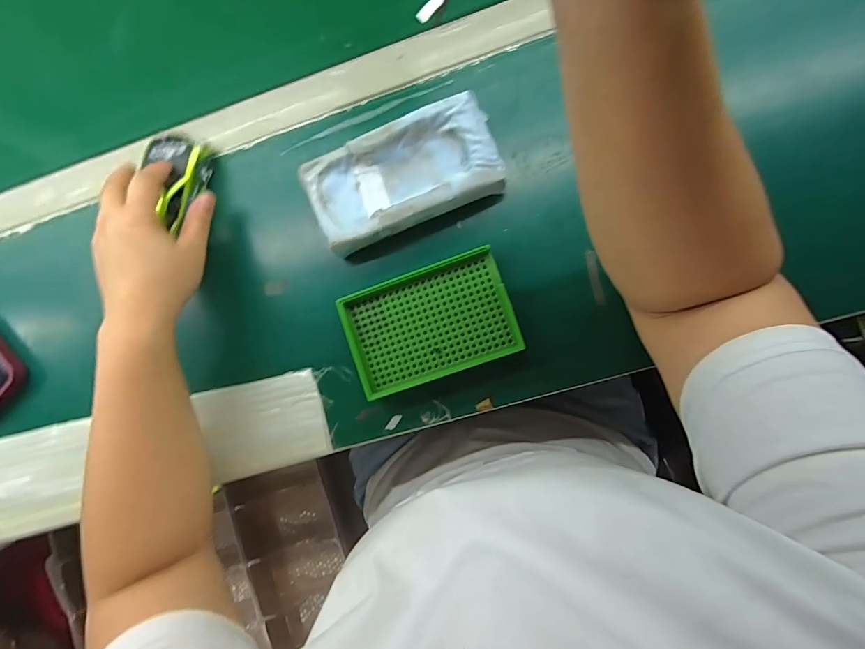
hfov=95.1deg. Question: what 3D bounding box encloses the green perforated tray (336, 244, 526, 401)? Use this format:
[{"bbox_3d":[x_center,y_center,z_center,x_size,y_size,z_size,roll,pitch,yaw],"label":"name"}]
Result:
[{"bbox_3d":[-0.002,0.000,0.339,0.137,0.025,0.090,-19,87,5],"label":"green perforated tray"}]

